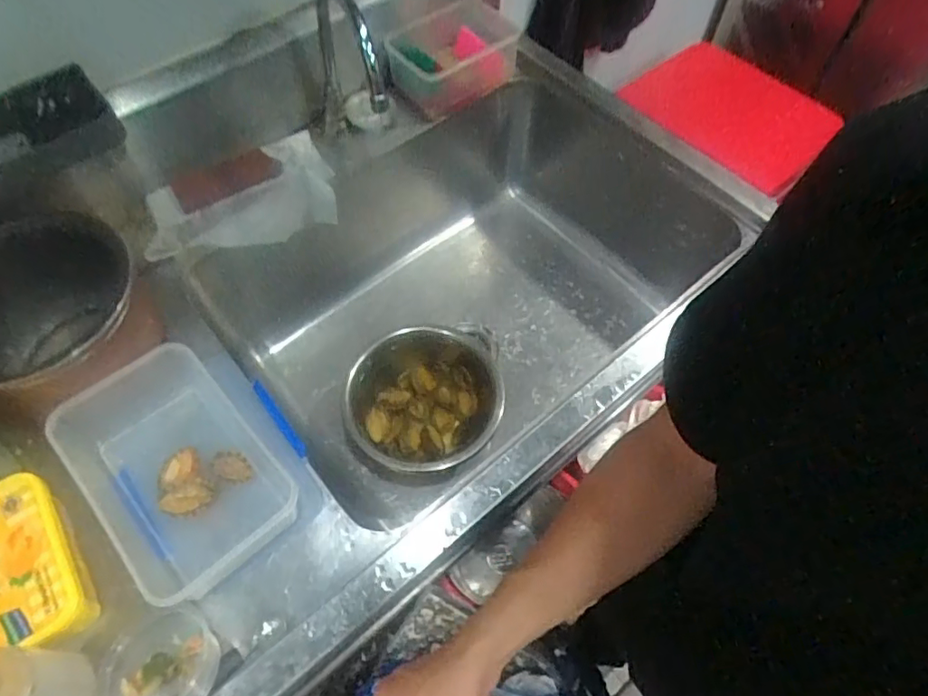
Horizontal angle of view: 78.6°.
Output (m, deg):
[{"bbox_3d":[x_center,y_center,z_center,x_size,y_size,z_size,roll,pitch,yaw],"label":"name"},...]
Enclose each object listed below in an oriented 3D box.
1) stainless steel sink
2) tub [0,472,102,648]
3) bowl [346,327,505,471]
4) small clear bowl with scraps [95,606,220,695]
[{"bbox_3d":[-0.015,-0.135,0.992,0.734,0.354,0.520,-32,64,-18],"label":"stainless steel sink"},{"bbox_3d":[-0.450,0.226,0.567,0.126,0.060,0.176,-32,64,-18],"label":"tub"},{"bbox_3d":[-0.059,0.087,0.929,0.229,0.127,0.243,0,59,0],"label":"bowl"},{"bbox_3d":[-0.293,0.306,0.541,0.098,0.055,0.101,0,59,0],"label":"small clear bowl with scraps"}]

